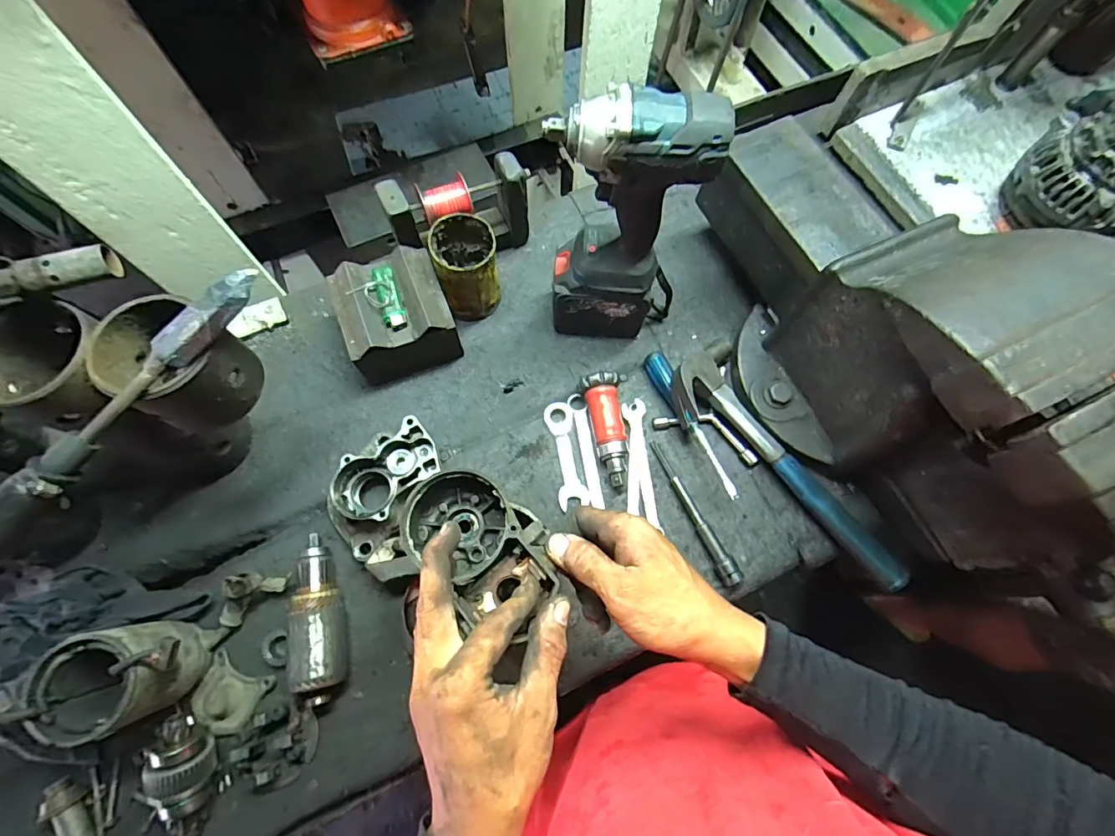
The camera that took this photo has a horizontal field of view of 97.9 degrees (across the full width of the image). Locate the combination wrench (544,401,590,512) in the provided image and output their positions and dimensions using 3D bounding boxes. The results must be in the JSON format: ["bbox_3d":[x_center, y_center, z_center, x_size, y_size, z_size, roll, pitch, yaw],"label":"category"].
[{"bbox_3d":[0.010,0.042,0.573,0.034,0.009,0.124,-10,71,-5],"label":"combination wrench"}]

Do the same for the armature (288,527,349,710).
[{"bbox_3d":[-0.245,0.202,0.498,0.050,0.043,0.162,-9,71,-5],"label":"armature"}]

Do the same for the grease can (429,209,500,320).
[{"bbox_3d":[-0.108,-0.179,0.592,0.071,0.115,0.082,-11,71,-5],"label":"grease can"}]

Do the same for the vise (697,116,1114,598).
[{"bbox_3d":[0.321,-0.097,0.474,0.190,0.250,0.503,-28,74,-11],"label":"vise"}]

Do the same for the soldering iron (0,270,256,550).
[{"bbox_3d":[-0.313,0.003,0.335,0.024,0.040,0.277,36,73,11],"label":"soldering iron"}]

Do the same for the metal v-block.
[{"bbox_3d":[-0.189,-0.119,0.578,0.119,0.092,0.118,-18,72,-8],"label":"metal v-block"}]

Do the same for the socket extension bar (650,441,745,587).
[{"bbox_3d":[0.152,0.105,0.550,0.021,0.019,0.176,-26,73,-10],"label":"socket extension bar"}]

